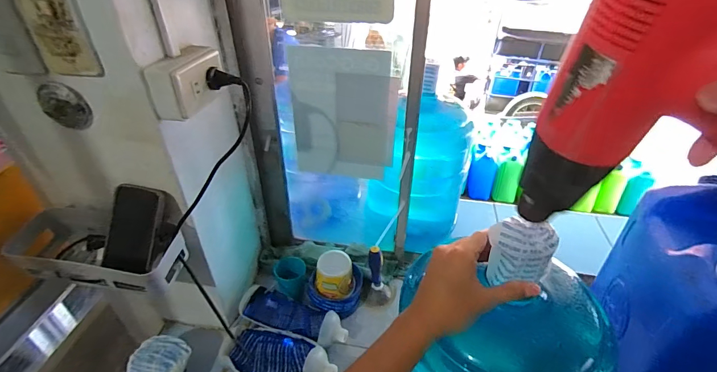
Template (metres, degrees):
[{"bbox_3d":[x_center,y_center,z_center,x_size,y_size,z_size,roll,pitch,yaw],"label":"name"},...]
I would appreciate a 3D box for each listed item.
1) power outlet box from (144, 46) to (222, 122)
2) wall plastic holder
[{"bbox_3d":[-0.258,-0.162,0.557,0.044,0.075,0.131,8,37,10],"label":"power outlet box"},{"bbox_3d":[-0.446,0.113,0.630,0.272,0.081,0.115,5,37,6],"label":"wall plastic holder"}]

